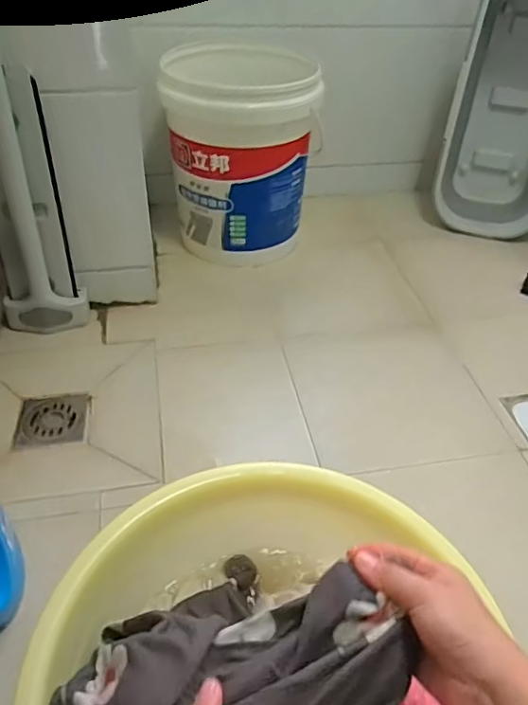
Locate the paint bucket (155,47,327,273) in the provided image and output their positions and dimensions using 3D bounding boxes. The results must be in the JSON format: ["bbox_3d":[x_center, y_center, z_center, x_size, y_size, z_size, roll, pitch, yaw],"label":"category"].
[{"bbox_3d":[-0.041,-0.378,1.085,0.265,0.352,0.252,2,42,-1],"label":"paint bucket"}]

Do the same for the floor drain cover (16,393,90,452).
[{"bbox_3d":[-0.317,0.102,0.824,0.098,0.004,0.099,-6,43,-10],"label":"floor drain cover"}]

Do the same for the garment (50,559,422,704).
[{"bbox_3d":[-0.030,0.252,0.382,0.242,0.142,0.143,2,42,-1],"label":"garment"}]

